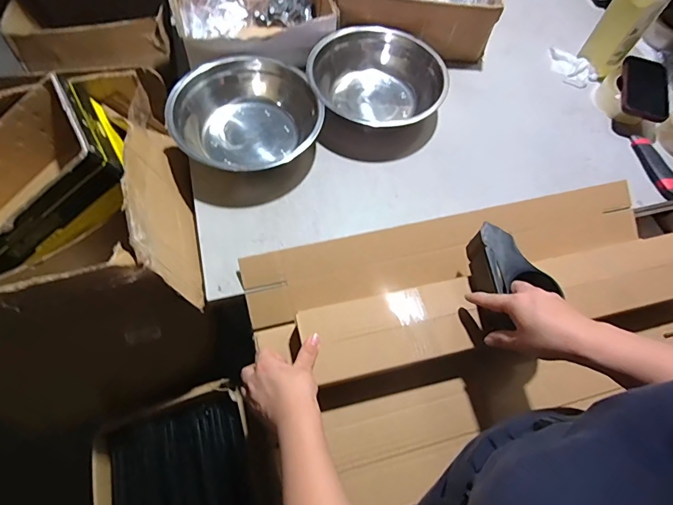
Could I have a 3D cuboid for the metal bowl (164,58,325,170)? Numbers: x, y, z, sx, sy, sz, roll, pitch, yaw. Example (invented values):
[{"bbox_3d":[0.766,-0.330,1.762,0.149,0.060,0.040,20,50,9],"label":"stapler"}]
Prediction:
[{"bbox_3d":[-0.154,-0.230,0.695,0.205,0.082,0.243,41,68,16],"label":"metal bowl"}]

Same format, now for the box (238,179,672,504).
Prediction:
[{"bbox_3d":[0.225,0.089,0.611,0.647,0.079,0.350,-16,65,-11],"label":"box"}]

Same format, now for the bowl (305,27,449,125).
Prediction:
[{"bbox_3d":[0.073,-0.306,0.762,0.247,0.106,0.228,16,63,4],"label":"bowl"}]

